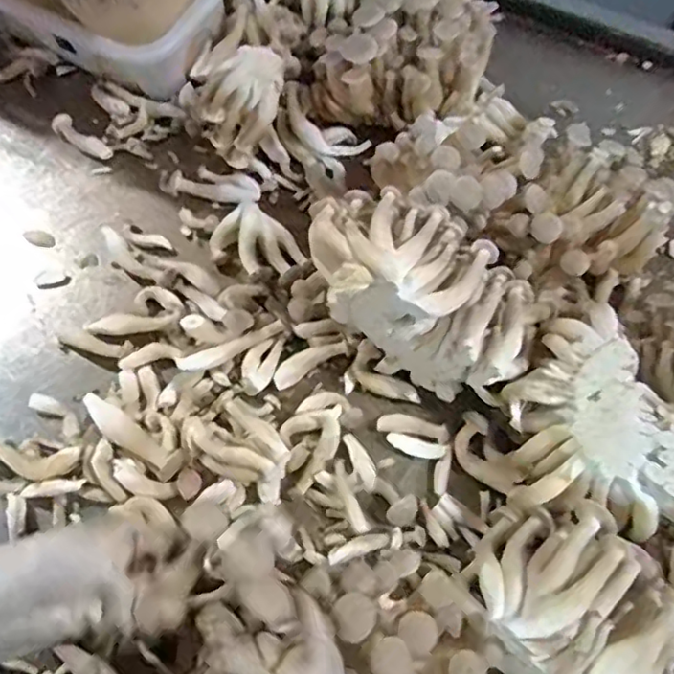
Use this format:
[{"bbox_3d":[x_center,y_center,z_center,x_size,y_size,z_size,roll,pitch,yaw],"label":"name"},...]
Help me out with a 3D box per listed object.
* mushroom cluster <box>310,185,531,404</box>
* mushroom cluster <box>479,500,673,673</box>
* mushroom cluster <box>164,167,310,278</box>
[{"bbox_3d":[0.066,-0.031,0.489,0.187,0.142,0.095,23,67,9],"label":"mushroom cluster"},{"bbox_3d":[0.165,0.187,0.412,0.123,0.059,0.136,-41,73,-17],"label":"mushroom cluster"},{"bbox_3d":[-0.103,-0.120,0.604,0.078,0.038,0.176,-33,72,-13],"label":"mushroom cluster"}]

